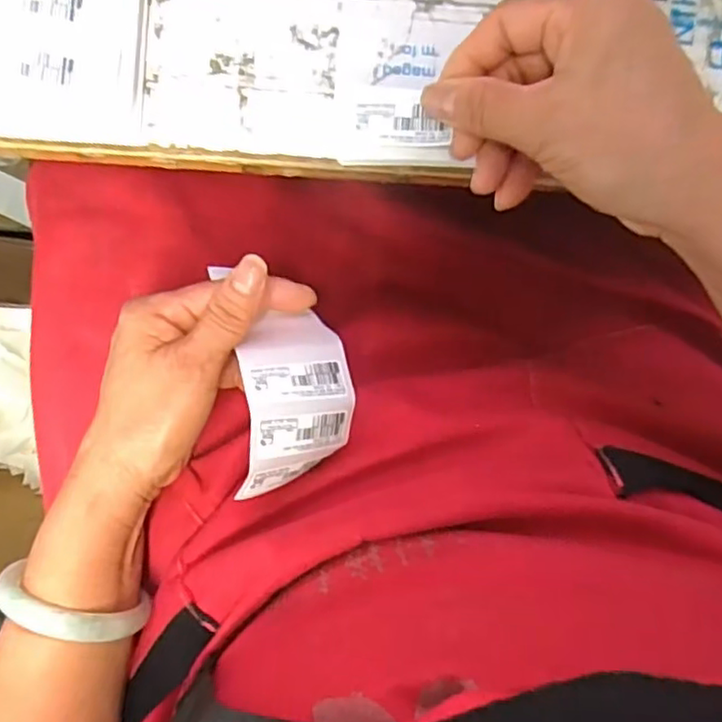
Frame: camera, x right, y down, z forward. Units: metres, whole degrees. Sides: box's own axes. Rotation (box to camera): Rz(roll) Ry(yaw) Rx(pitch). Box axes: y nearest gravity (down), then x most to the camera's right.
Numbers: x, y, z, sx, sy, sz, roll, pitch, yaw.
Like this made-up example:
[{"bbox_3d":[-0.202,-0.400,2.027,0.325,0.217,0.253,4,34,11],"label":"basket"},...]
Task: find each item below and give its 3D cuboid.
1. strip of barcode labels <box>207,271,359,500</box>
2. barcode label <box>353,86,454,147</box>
[{"bbox_3d":[-0.035,0.006,0.304,0.057,0.054,0.103,-6,95,-4],"label":"strip of barcode labels"},{"bbox_3d":[0.017,-0.109,0.285,0.042,0.004,0.025,4,92,5],"label":"barcode label"}]

